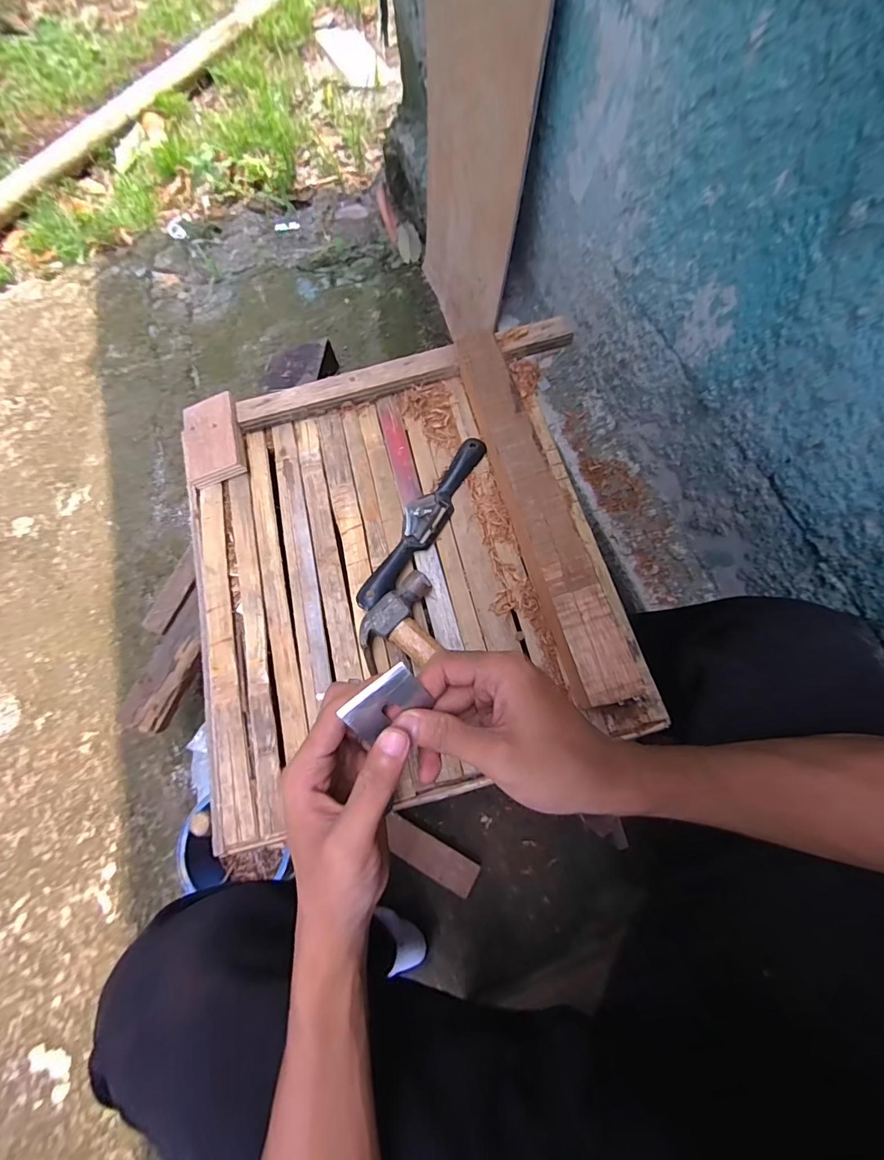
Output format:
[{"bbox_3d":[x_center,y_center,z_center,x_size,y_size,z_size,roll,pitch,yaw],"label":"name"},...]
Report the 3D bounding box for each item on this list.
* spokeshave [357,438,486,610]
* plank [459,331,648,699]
[{"bbox_3d":[-0.017,-0.056,0.427,0.033,0.024,0.197,31,77,13],"label":"spokeshave"},{"bbox_3d":[0.075,-0.073,0.375,0.046,0.021,0.350,-16,72,0],"label":"plank"}]

